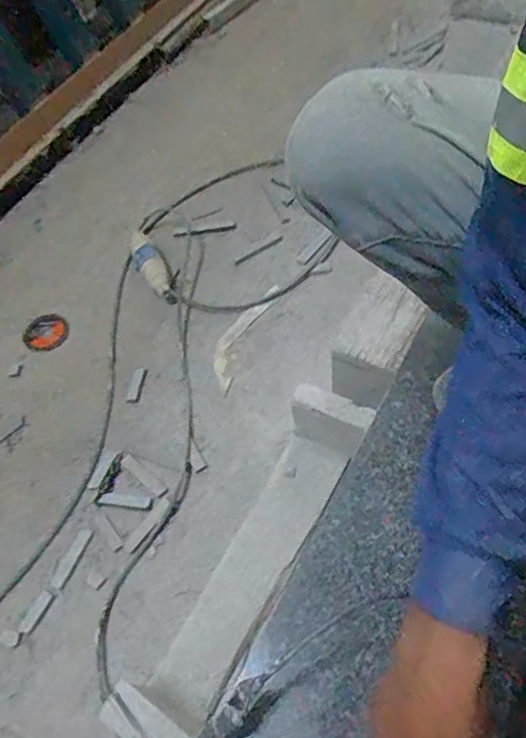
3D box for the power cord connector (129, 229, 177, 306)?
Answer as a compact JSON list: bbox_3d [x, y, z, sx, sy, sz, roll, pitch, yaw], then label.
[{"bbox_3d":[-0.209,-0.190,1.042,0.058,0.036,0.173,-24,57,-7],"label":"power cord connector"}]

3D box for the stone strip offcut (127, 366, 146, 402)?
[{"bbox_3d":[-0.211,0.024,0.918,0.018,0.007,0.061,10,58,10],"label":"stone strip offcut"}]

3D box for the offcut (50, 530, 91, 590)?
[{"bbox_3d":[-0.268,0.263,0.777,0.021,0.004,0.084,18,60,15],"label":"offcut"}]

